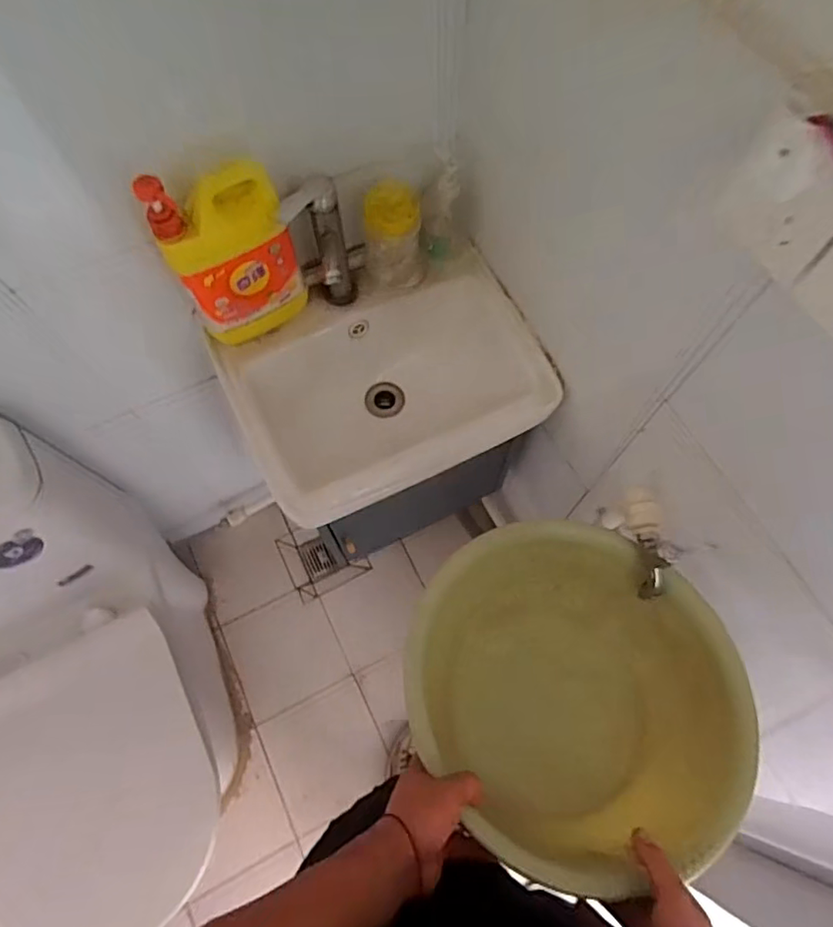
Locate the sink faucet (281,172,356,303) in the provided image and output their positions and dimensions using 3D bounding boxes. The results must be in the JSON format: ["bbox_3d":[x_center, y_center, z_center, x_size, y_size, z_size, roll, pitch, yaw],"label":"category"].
[{"bbox_3d":[-0.122,-0.266,0.751,0.080,0.190,0.110,-10,69,-5],"label":"sink faucet"}]

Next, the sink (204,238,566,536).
[{"bbox_3d":[-0.040,-0.105,0.855,0.420,0.164,0.293,-25,72,-11],"label":"sink"}]

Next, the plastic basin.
[{"bbox_3d":[0.185,0.247,0.653,0.382,0.168,0.316,37,72,12],"label":"plastic basin"}]

